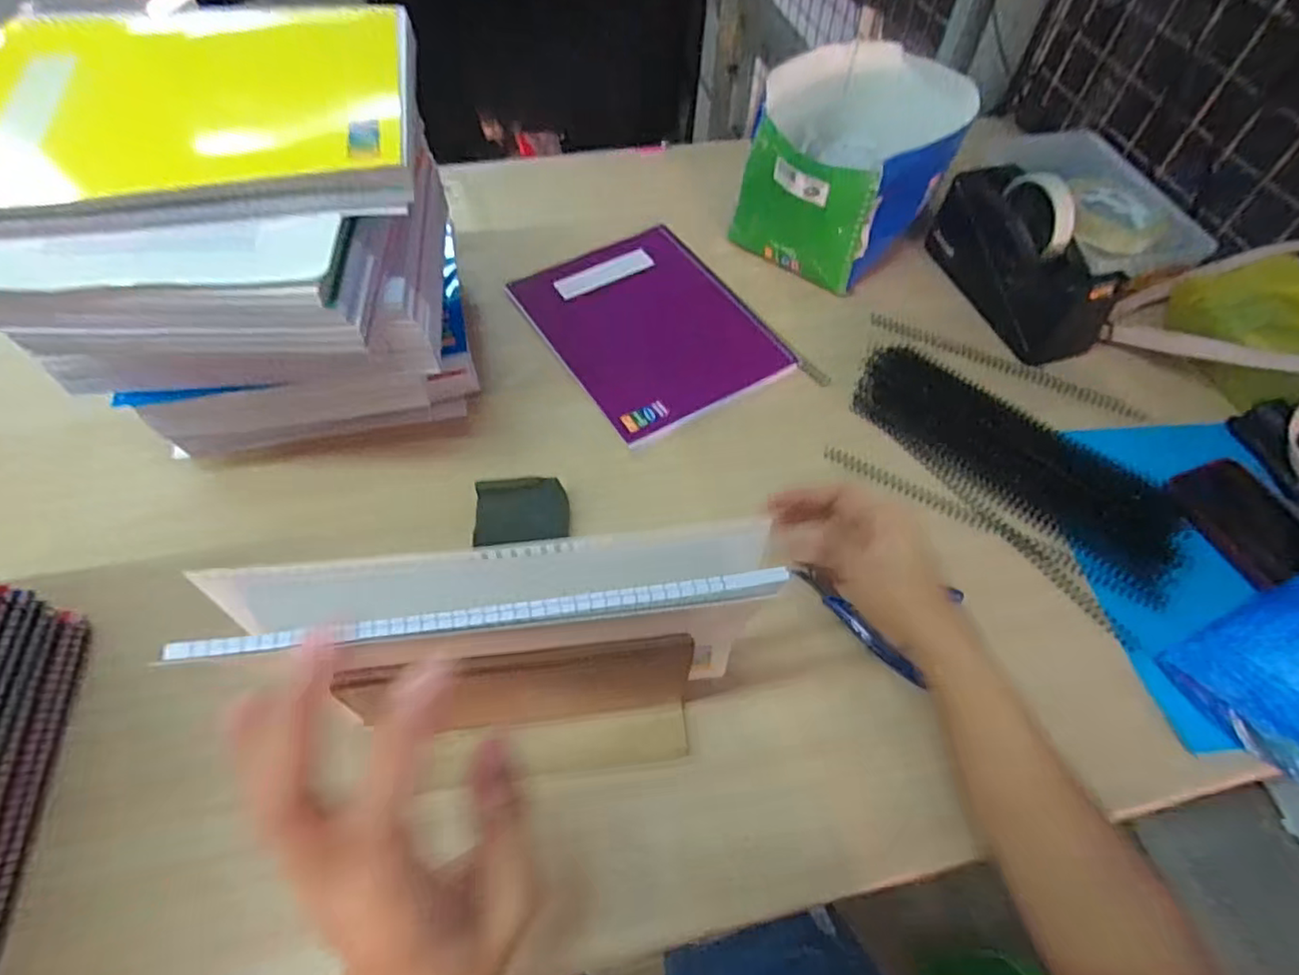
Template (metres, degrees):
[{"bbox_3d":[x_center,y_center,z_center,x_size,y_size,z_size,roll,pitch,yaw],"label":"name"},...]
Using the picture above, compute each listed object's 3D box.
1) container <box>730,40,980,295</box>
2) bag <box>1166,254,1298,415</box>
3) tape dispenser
[{"bbox_3d":[0.223,-0.370,0.732,0.208,0.137,0.264,38,63,21],"label":"container"},{"bbox_3d":[0.601,-0.143,0.608,0.146,0.112,0.187,27,59,15],"label":"bag"},{"bbox_3d":[0.395,-0.248,0.668,0.090,0.105,0.216,-6,57,-6],"label":"tape dispenser"}]

